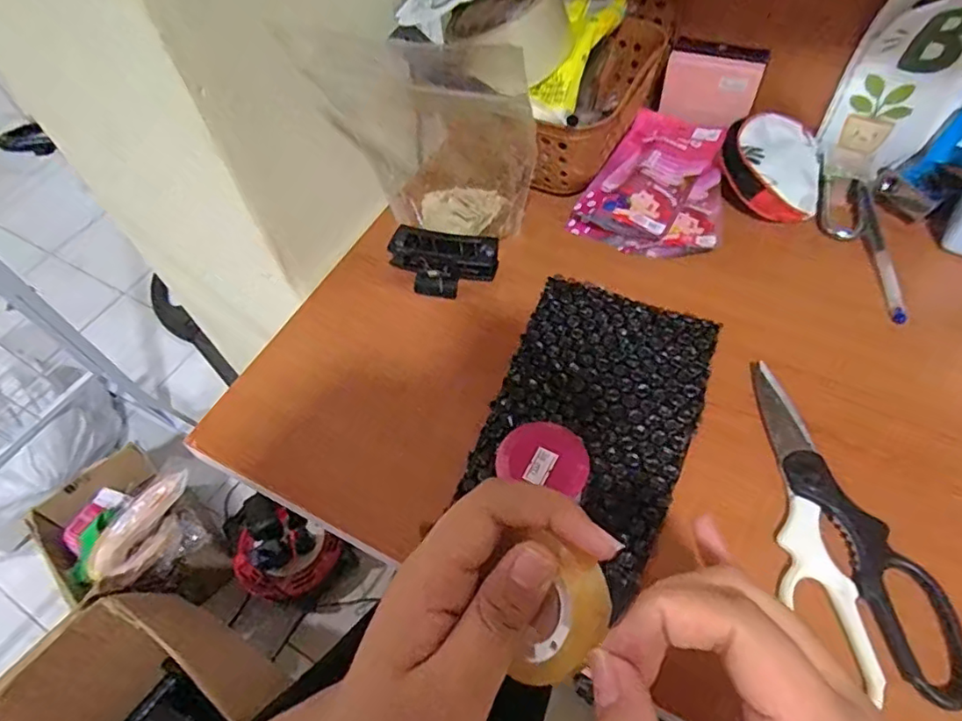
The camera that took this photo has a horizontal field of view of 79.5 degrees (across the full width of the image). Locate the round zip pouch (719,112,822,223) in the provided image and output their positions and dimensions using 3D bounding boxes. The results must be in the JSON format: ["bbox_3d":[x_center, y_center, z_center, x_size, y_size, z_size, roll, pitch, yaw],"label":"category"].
[{"bbox_3d":[0.235,-0.158,0.467,0.080,0.026,0.099,27,61,-7],"label":"round zip pouch"}]

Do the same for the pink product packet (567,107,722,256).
[{"bbox_3d":[0.143,-0.146,0.479,0.107,0.038,0.134,15,59,14],"label":"pink product packet"}]

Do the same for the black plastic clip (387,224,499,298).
[{"bbox_3d":[-0.031,-0.077,0.450,0.082,0.031,0.049,6,57,9],"label":"black plastic clip"}]

